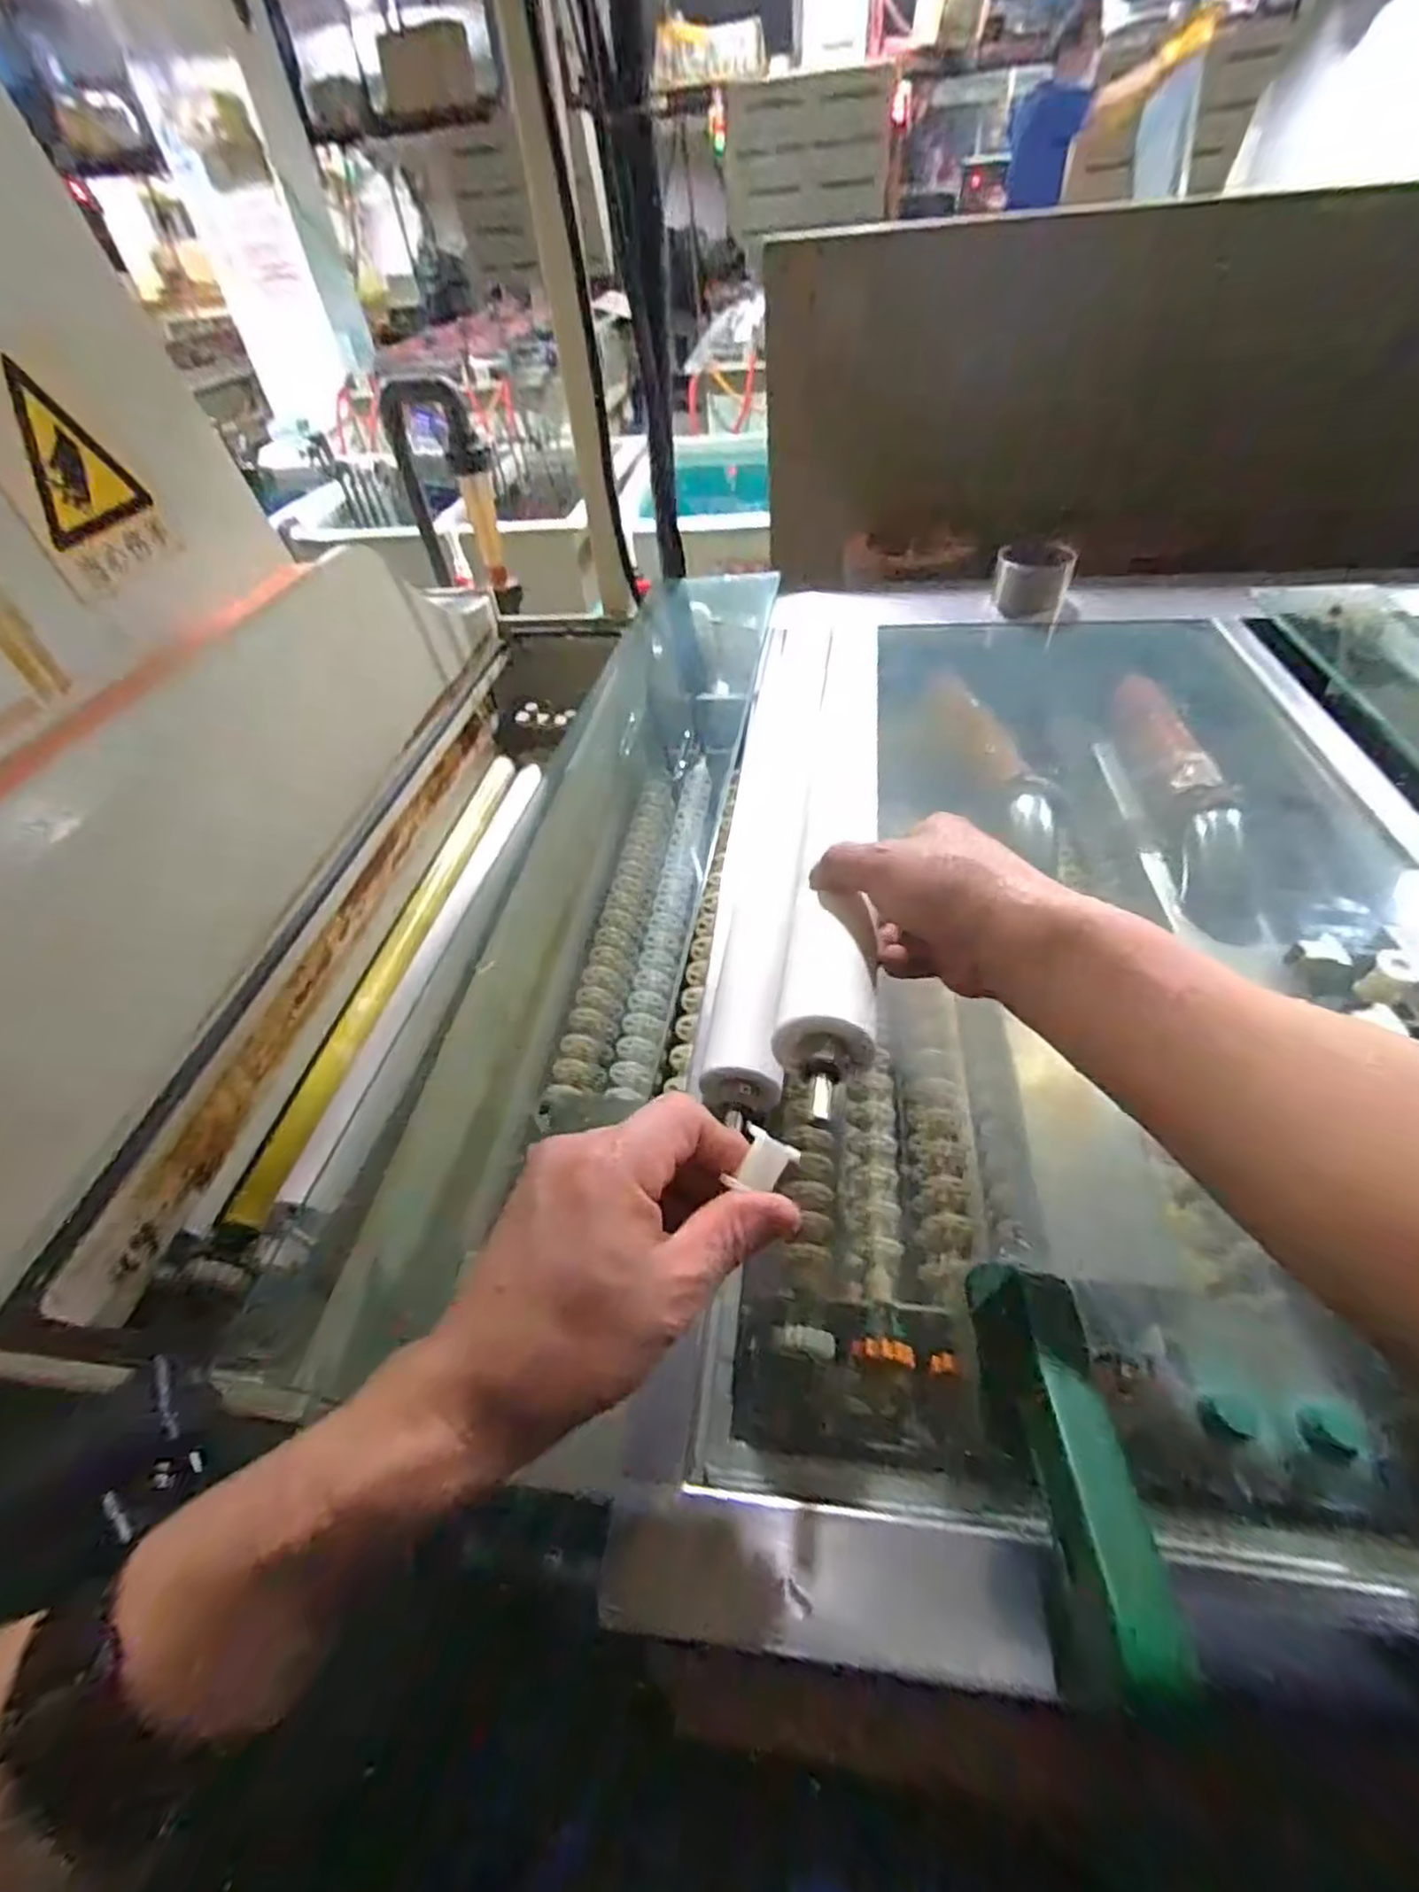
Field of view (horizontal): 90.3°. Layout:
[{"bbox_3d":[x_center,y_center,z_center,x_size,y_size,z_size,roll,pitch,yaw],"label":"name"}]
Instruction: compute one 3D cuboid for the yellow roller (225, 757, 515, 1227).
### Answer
[{"bbox_3d":[-0.336,-0.019,0.797,0.032,0.027,0.659,2,47,7],"label":"yellow roller"}]

